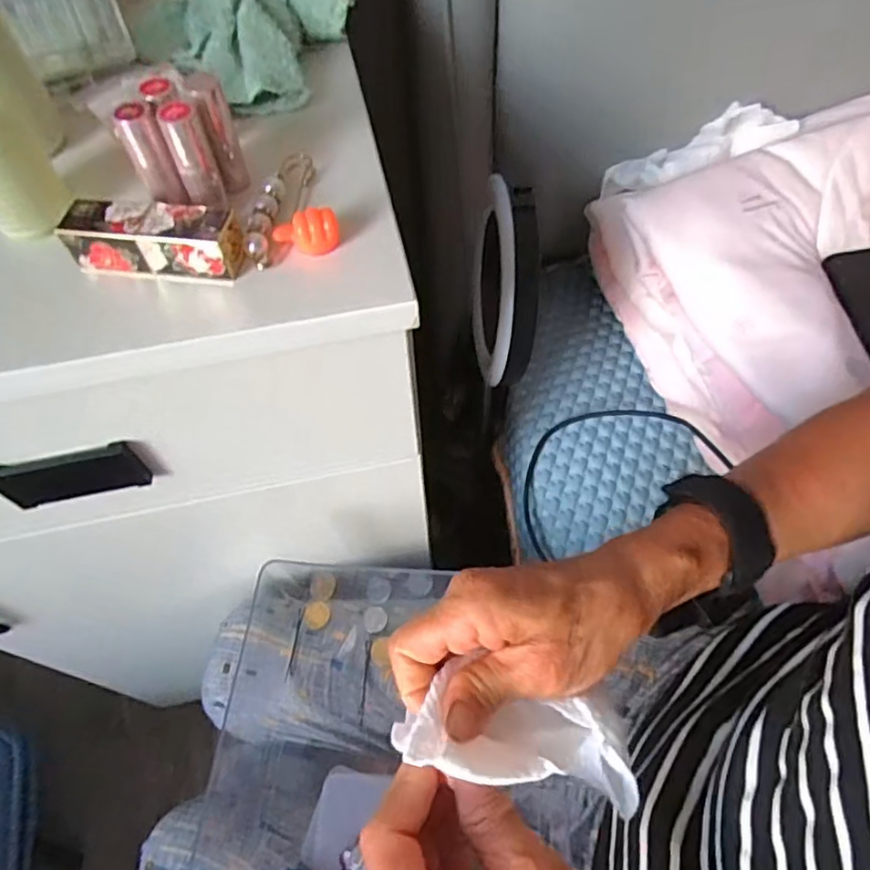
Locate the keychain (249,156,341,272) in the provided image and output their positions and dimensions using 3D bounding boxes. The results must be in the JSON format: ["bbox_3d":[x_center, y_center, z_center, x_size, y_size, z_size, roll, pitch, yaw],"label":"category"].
[{"bbox_3d":[-0.072,-0.112,0.298,0.040,0.016,0.068,-16,59,-8],"label":"keychain"}]

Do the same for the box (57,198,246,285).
[{"bbox_3d":[-0.126,-0.088,0.281,0.074,0.024,0.027,3,59,3],"label":"box"}]

